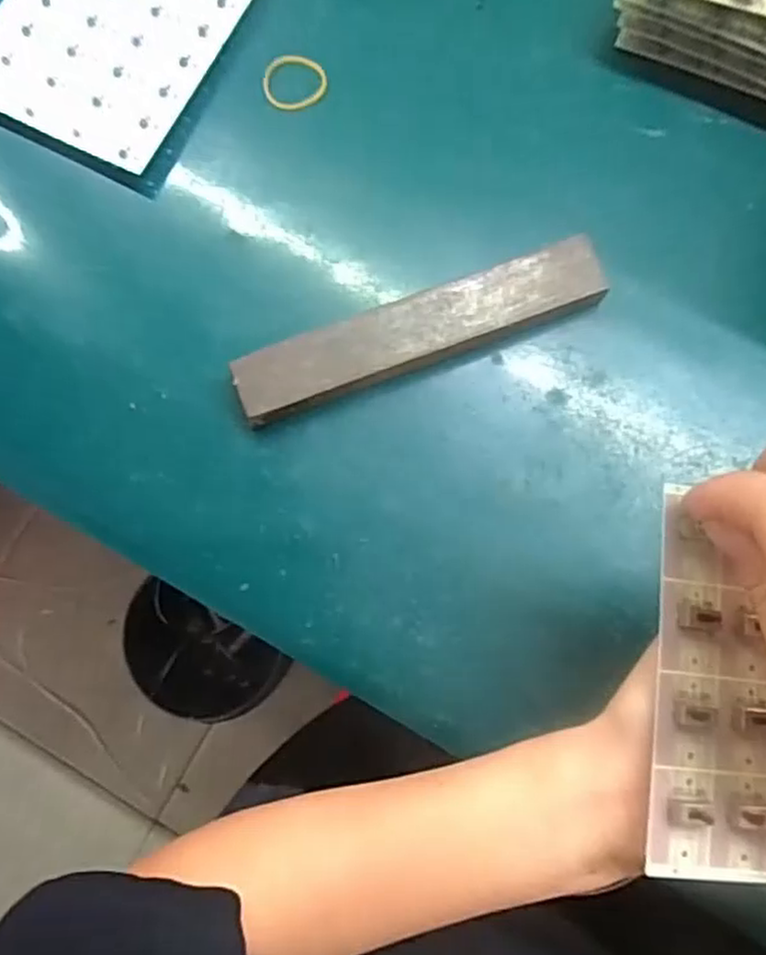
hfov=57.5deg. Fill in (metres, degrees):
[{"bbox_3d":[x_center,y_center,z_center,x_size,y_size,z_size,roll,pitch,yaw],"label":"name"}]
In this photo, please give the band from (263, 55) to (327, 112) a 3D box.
[{"bbox_3d":[-0.049,-0.219,0.388,0.034,0.004,0.032,0,79,1],"label":"band"}]

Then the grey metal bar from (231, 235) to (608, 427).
[{"bbox_3d":[0.019,-0.073,0.352,0.187,0.019,0.036,-21,80,-3],"label":"grey metal bar"}]

